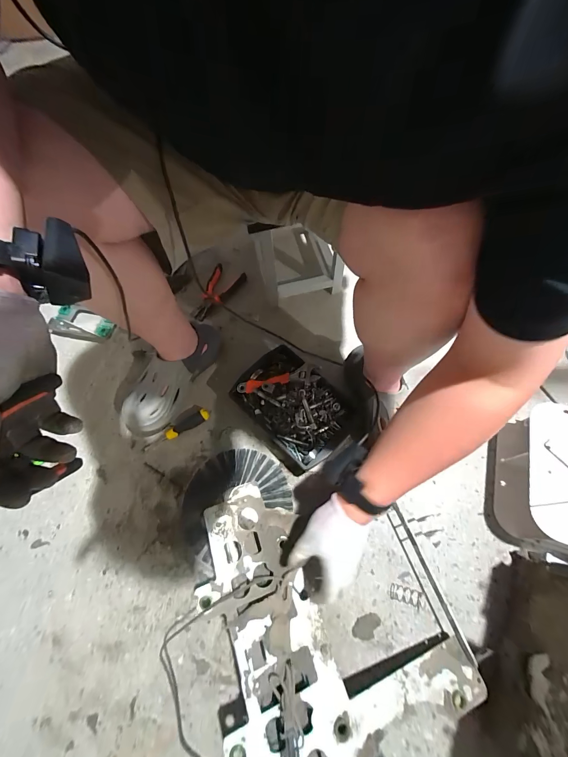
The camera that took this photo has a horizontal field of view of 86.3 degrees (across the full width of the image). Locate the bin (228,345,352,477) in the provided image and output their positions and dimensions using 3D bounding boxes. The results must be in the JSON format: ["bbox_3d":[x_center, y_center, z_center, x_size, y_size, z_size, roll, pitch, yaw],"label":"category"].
[{"bbox_3d":[0.021,0.065,0.676,0.181,0.088,0.249,-42,70,-15],"label":"bin"}]

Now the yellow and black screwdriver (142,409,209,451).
[{"bbox_3d":[-0.254,0.119,0.705,0.165,0.023,0.032,-28,67,-9],"label":"yellow and black screwdriver"}]

